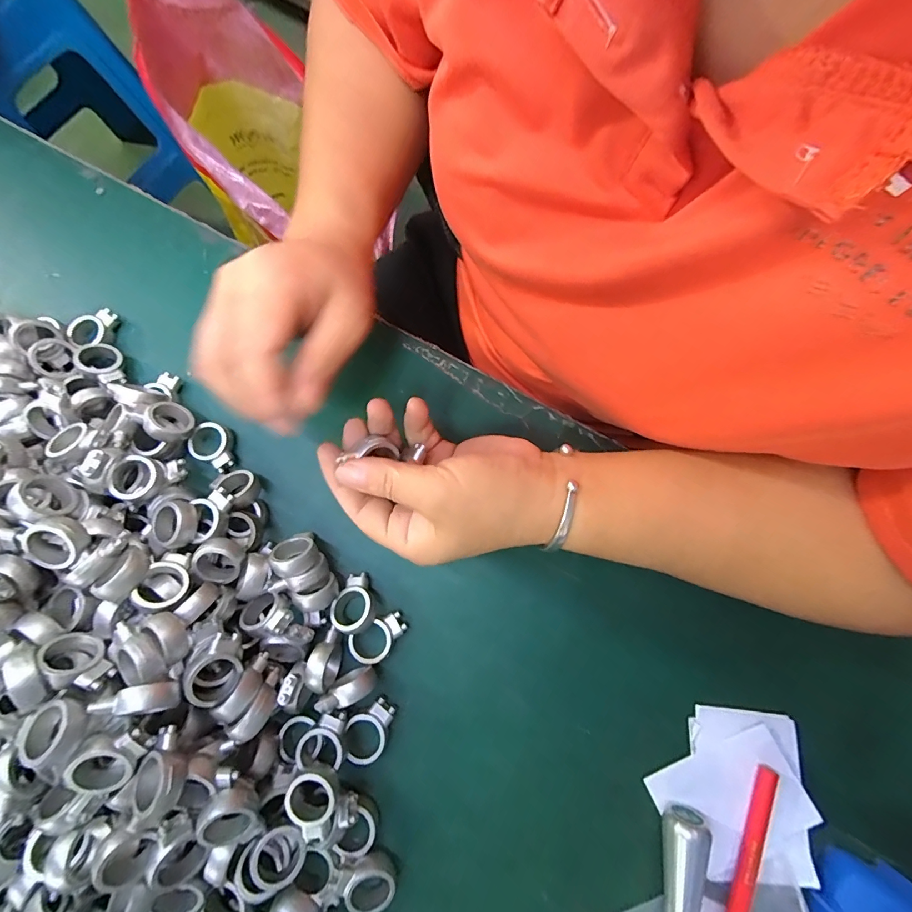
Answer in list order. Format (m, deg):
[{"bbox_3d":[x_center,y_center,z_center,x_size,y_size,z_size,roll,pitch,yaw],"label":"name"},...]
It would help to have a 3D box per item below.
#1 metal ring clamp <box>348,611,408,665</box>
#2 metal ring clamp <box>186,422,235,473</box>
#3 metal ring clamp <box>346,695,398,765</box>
[{"bbox_3d":[-0.045,0.108,0.245,0.034,0.008,0.021,-32,79,-7],"label":"metal ring clamp"},{"bbox_3d":[-0.157,-0.007,0.272,0.031,0.011,0.026,30,79,7],"label":"metal ring clamp"},{"bbox_3d":[-0.049,0.156,0.236,0.024,0.009,0.034,39,80,9],"label":"metal ring clamp"}]

